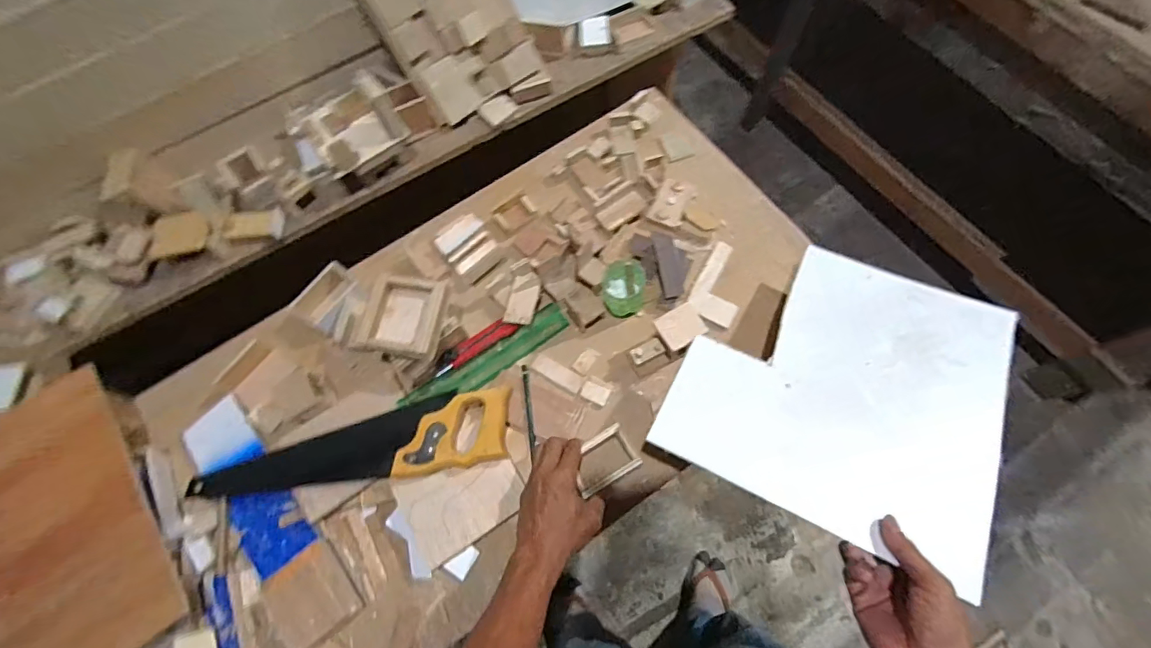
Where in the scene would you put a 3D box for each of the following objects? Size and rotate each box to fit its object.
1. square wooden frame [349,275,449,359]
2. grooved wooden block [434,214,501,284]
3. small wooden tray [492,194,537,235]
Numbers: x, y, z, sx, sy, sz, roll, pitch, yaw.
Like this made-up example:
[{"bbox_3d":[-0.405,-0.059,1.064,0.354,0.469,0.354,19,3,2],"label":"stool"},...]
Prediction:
[{"bbox_3d":[-0.222,-0.011,0.617,0.101,0.024,0.103,6,70,8],"label":"square wooden frame"},{"bbox_3d":[-0.154,-0.111,0.720,0.072,0.025,0.079,-39,77,-12],"label":"grooved wooden block"},{"bbox_3d":[-0.092,-0.168,0.744,0.061,0.010,0.041,-38,70,-9],"label":"small wooden tray"}]

